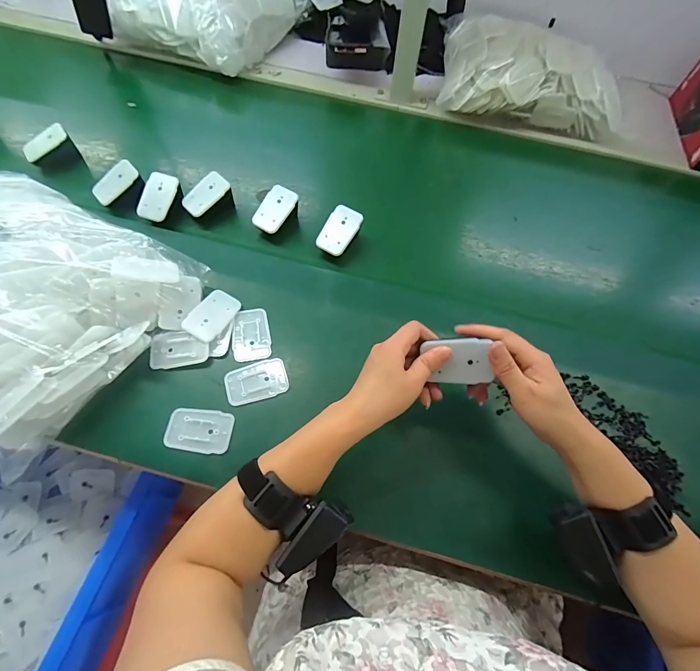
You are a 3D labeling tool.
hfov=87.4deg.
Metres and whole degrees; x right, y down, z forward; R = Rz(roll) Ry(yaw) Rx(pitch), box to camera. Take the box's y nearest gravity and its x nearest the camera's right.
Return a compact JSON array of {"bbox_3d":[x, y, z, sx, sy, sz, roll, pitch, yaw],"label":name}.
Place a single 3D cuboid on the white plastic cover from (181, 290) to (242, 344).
[{"bbox_3d":[-0.168,-0.025,0.449,0.043,0.013,0.068,27,64,10],"label":"white plastic cover"}]

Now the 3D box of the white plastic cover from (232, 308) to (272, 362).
[{"bbox_3d":[-0.124,-0.002,0.459,0.045,0.008,0.069,-10,64,-9],"label":"white plastic cover"}]

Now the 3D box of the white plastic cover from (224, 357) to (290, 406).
[{"bbox_3d":[-0.111,0.054,0.434,0.070,0.007,0.046,-16,65,-12],"label":"white plastic cover"}]

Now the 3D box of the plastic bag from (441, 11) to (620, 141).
[{"bbox_3d":[0.331,-0.484,0.667,0.319,0.100,0.204,11,63,2],"label":"plastic bag"}]

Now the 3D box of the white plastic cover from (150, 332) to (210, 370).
[{"bbox_3d":[-0.204,0.016,0.439,0.067,0.011,0.043,-8,63,-8],"label":"white plastic cover"}]

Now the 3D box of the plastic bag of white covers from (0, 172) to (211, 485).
[{"bbox_3d":[-0.371,-0.051,0.412,0.298,0.104,0.267,29,65,11],"label":"plastic bag of white covers"}]

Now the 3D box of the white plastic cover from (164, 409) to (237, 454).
[{"bbox_3d":[-0.165,0.104,0.401,0.068,0.004,0.045,8,62,0],"label":"white plastic cover"}]

